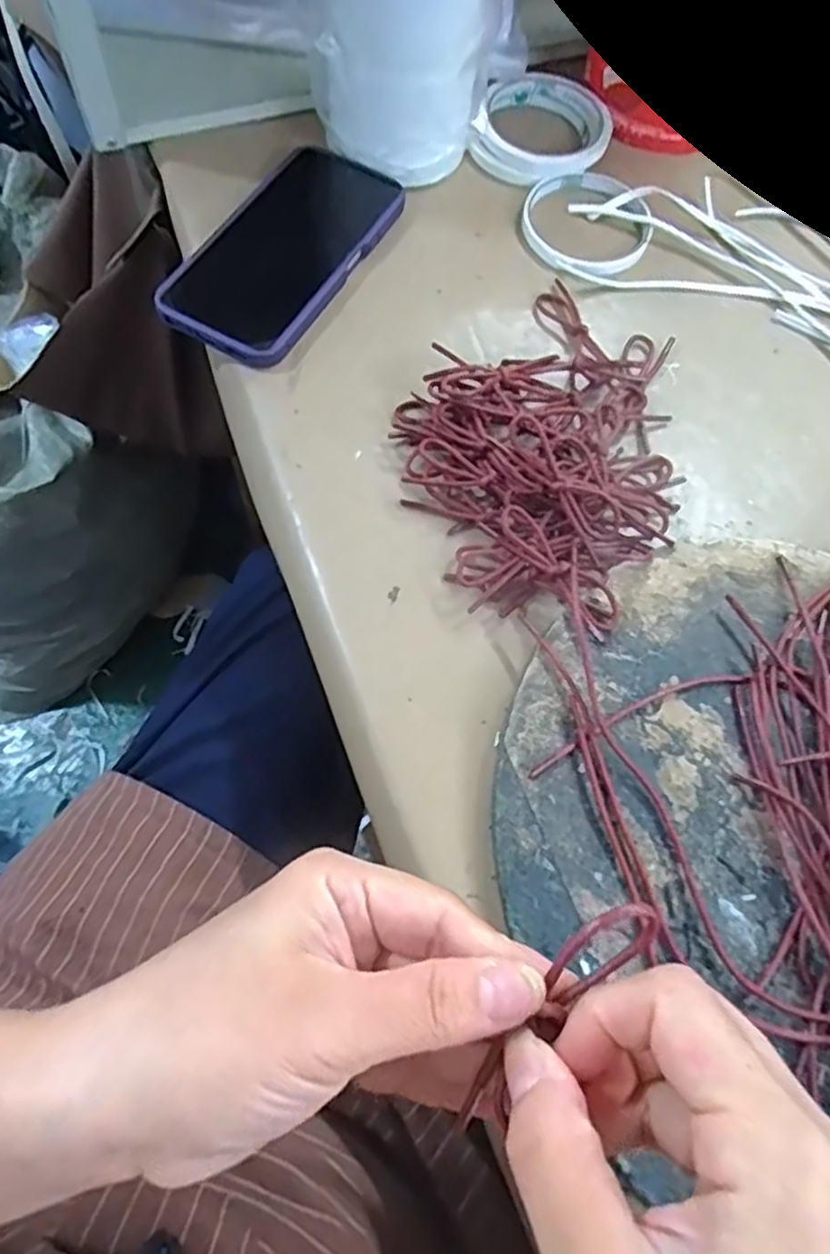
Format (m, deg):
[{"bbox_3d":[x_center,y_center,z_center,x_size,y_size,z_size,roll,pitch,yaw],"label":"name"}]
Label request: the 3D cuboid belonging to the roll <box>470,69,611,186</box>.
[{"bbox_3d":[0.087,-0.336,0.478,0.084,0.023,0.094,16,68,4],"label":"roll"}]

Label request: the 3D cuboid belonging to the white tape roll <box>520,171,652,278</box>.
[{"bbox_3d":[0.109,-0.258,0.452,0.080,0.009,0.085,1,68,-2],"label":"white tape roll"}]

